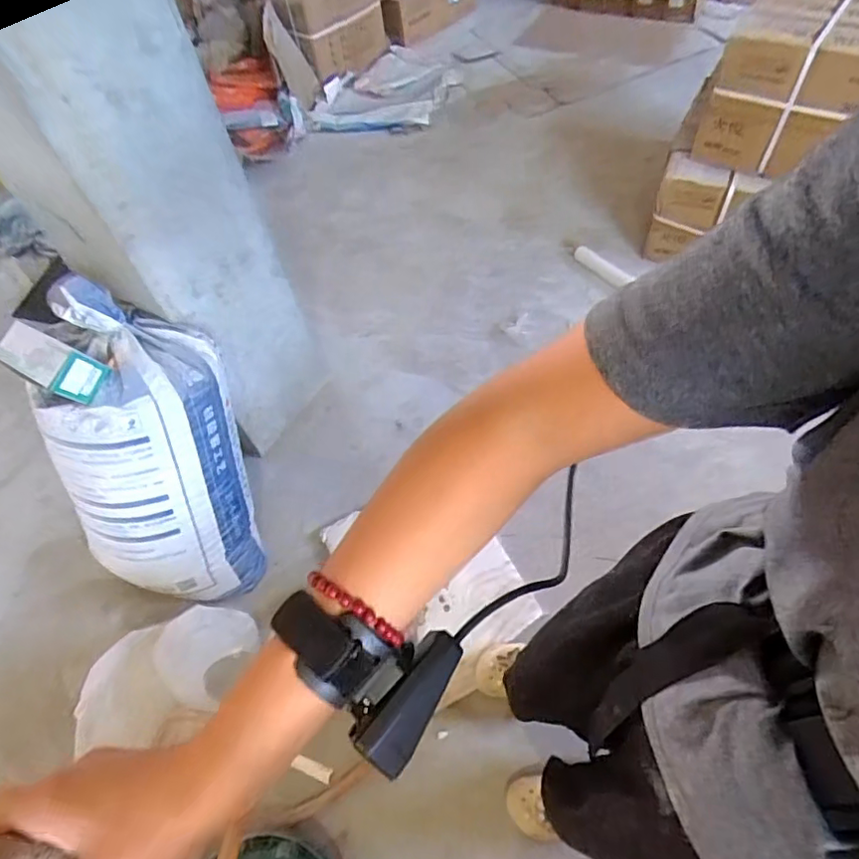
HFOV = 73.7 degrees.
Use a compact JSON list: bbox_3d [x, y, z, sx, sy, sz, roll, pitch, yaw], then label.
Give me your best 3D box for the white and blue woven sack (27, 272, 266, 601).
[{"bbox_3d":[-0.559,0.069,1.169,0.307,0.713,0.227,-7,31,-2],"label":"white and blue woven sack"}]

